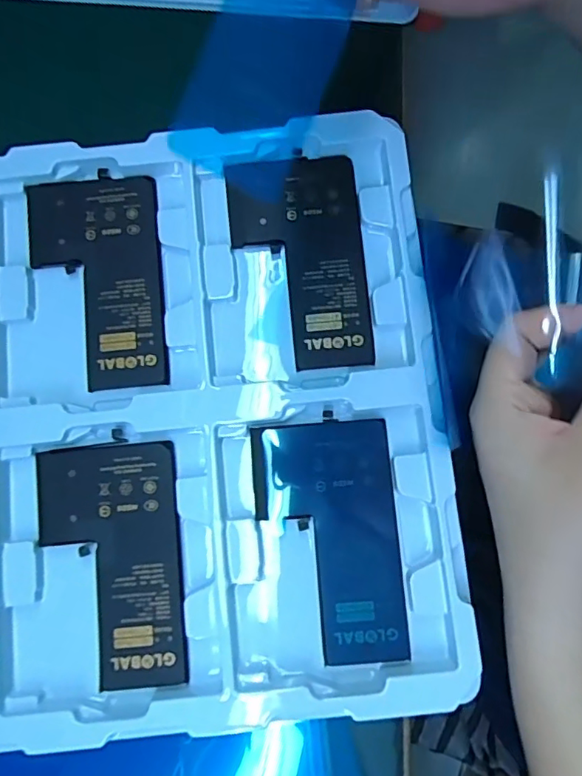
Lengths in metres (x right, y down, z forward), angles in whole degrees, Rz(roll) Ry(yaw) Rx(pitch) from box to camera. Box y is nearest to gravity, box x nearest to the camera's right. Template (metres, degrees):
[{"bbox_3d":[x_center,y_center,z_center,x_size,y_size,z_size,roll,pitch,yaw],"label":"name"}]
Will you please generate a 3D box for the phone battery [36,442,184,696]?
[{"bbox_3d":[-0.082,0.080,0.244,0.064,0.008,0.108,-9,81,1],"label":"phone battery"}]

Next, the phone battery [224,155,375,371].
[{"bbox_3d":[0.004,-0.065,0.262,0.063,0.005,0.109,-7,81,1],"label":"phone battery"}]

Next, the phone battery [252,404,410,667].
[{"bbox_3d":[0.017,0.069,0.244,0.064,0.007,0.108,-5,81,2],"label":"phone battery"}]

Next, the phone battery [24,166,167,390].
[{"bbox_3d":[-0.097,-0.055,0.262,0.064,0.005,0.109,-7,81,1],"label":"phone battery"}]

